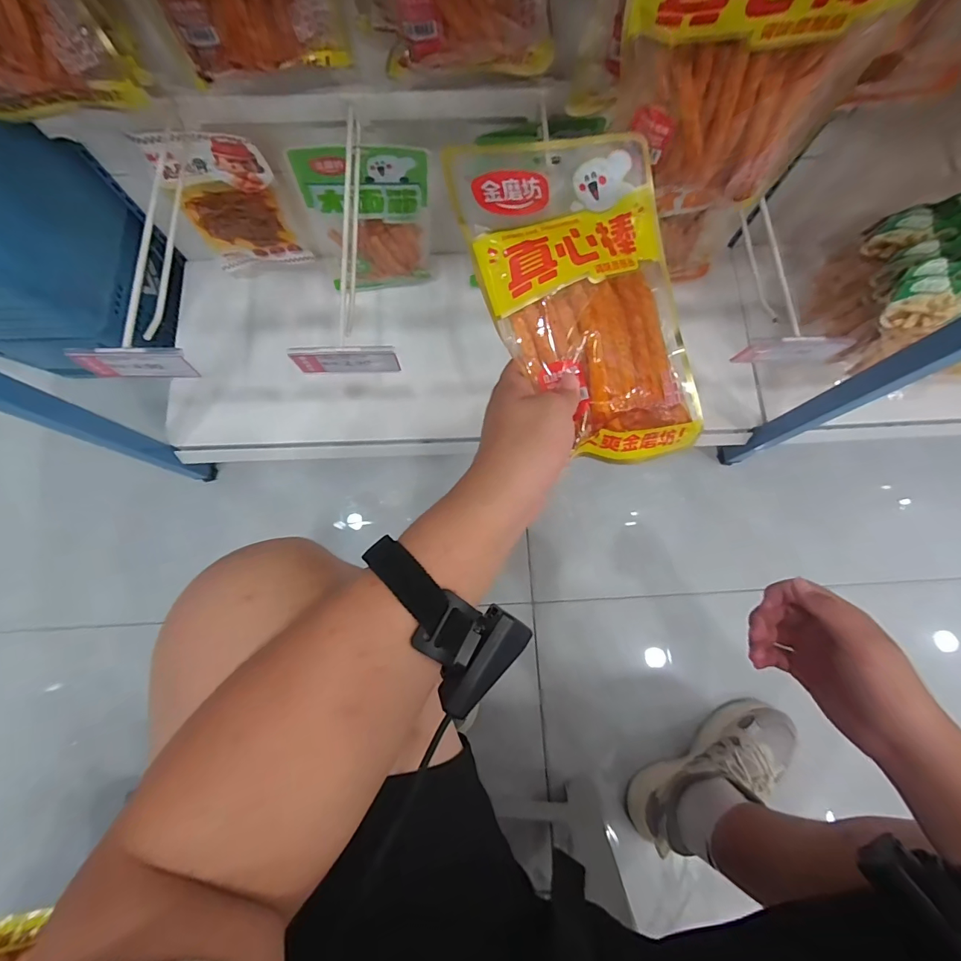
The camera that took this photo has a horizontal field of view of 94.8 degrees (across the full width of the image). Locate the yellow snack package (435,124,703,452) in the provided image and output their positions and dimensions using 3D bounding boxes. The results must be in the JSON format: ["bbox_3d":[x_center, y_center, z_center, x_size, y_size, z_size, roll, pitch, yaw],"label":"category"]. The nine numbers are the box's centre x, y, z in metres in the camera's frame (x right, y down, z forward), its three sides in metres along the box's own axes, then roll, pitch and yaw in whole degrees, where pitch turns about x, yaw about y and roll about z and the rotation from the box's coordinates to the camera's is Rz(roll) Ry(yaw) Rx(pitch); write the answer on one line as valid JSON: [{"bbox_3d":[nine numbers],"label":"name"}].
[{"bbox_3d":[0.083,-0.137,0.342,0.162,0.026,0.250,-17,90,-15],"label":"yellow snack package"}]

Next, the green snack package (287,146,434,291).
[{"bbox_3d":[-0.152,-0.356,0.637,0.169,0.255,0.025,1,77,0],"label":"green snack package"}]

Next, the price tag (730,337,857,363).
[{"bbox_3d":[0.307,-0.128,0.433,0.100,0.030,0.008,-1,60,9],"label":"price tag"}]

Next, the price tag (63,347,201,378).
[{"bbox_3d":[-0.329,-0.111,0.419,0.096,0.035,0.009,-4,51,-7],"label":"price tag"}]

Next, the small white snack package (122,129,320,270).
[{"bbox_3d":[-0.340,-0.378,0.617,0.135,0.211,0.028,-2,77,-1],"label":"small white snack package"}]

